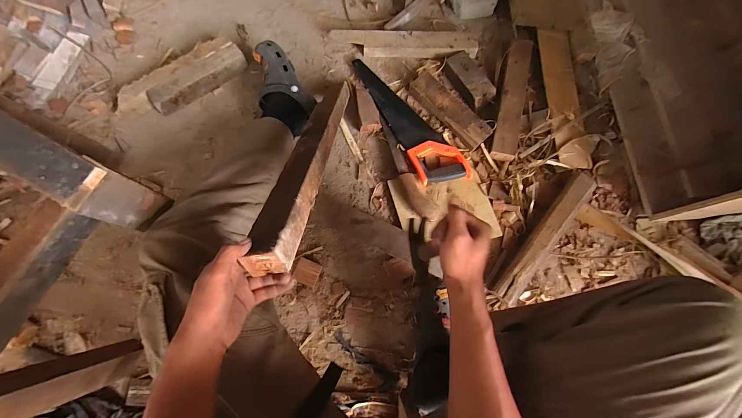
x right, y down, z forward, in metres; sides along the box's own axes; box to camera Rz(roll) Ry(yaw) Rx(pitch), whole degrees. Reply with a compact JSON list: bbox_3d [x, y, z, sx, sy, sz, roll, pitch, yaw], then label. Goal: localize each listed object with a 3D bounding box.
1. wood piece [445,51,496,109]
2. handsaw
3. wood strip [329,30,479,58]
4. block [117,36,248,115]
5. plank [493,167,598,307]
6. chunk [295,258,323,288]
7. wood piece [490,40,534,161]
[{"bbox_3d":[0.266,-0.350,0.858,0.078,0.035,0.160,-29,78,-9],"label":"wood piece"},{"bbox_3d":[0.095,-0.239,0.820,0.121,0.036,0.425,-27,78,-9],"label":"handsaw"},{"bbox_3d":[0.091,-0.460,0.881,0.402,0.035,0.077,1,75,-2],"label":"wood strip"},{"bbox_3d":[-0.480,-0.327,0.810,0.323,0.061,0.093,-34,79,-10],"label":"block"},{"bbox_3d":[0.421,0.057,0.749,0.065,0.048,0.391,40,78,8],"label":"plank"},{"bbox_3d":[-0.145,0.147,0.730,0.053,0.007,0.052,21,76,3],"label":"chunk"},{"bbox_3d":[0.372,-0.286,0.823,0.064,0.023,0.351,15,75,2],"label":"wood piece"}]

